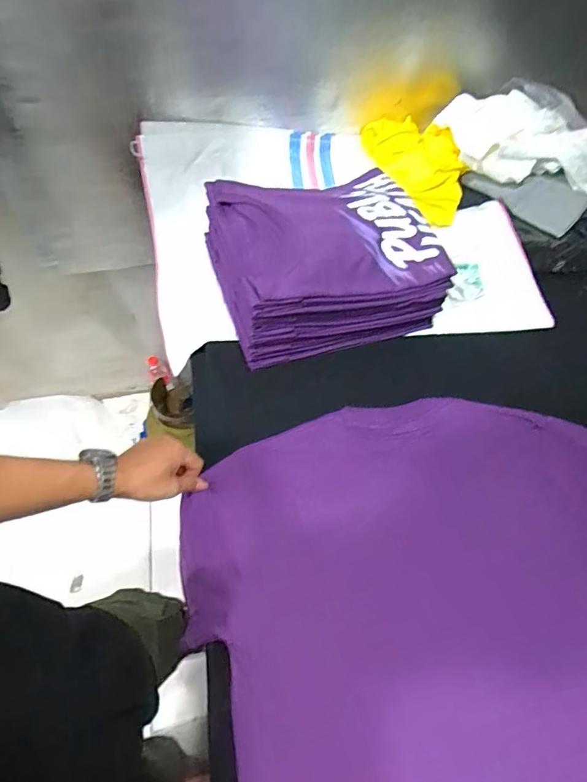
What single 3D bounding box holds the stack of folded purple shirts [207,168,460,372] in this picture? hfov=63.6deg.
[{"bbox_3d":[0.044,-0.216,0.785,0.329,0.149,0.268,-14,58,-10],"label":"stack of folded purple shirts"}]

